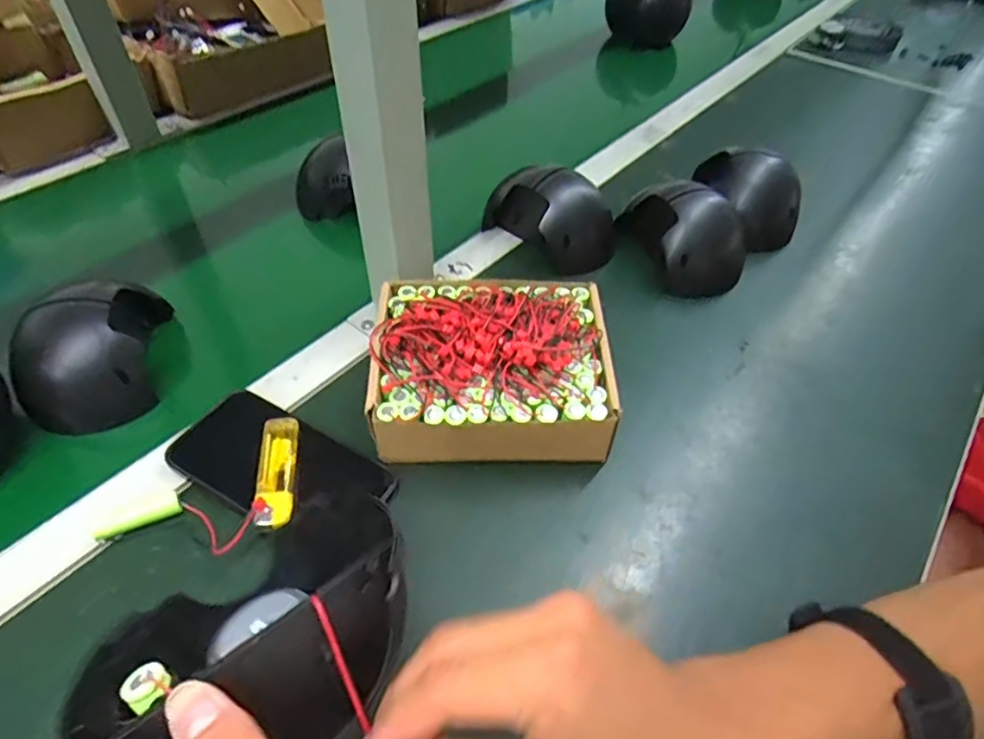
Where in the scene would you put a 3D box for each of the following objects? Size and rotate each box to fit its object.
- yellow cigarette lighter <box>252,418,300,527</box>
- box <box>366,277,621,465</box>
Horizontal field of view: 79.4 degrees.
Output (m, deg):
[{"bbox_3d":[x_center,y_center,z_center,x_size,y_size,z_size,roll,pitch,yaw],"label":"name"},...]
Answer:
[{"bbox_3d":[-0.139,0.065,0.382,0.023,0.010,0.082,-6,51,-9],"label":"yellow cigarette lighter"},{"bbox_3d":[0.000,-0.007,0.425,0.164,0.066,0.141,2,50,-2],"label":"box"}]

